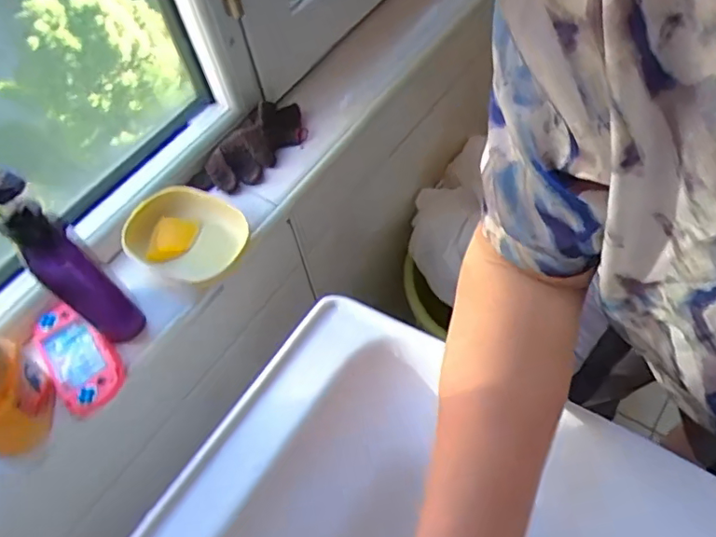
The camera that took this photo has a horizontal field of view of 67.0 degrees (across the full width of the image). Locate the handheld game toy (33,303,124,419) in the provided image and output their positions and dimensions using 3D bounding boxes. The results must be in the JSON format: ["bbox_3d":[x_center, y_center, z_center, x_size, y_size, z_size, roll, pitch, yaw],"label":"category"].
[{"bbox_3d":[-0.302,0.092,0.580,0.065,0.019,0.135,-38,61,-21],"label":"handheld game toy"}]

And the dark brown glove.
[{"bbox_3d":[-0.140,-0.159,0.708,0.077,0.039,0.182,35,64,24],"label":"dark brown glove"}]

